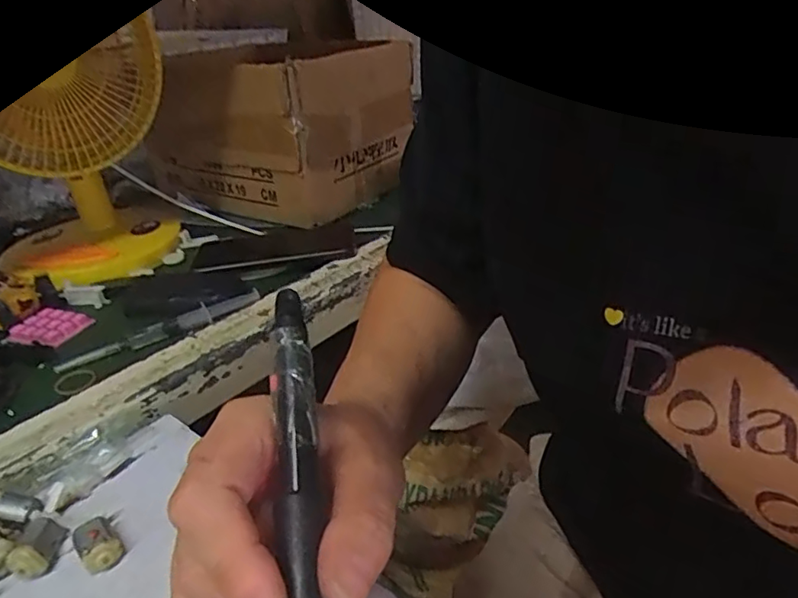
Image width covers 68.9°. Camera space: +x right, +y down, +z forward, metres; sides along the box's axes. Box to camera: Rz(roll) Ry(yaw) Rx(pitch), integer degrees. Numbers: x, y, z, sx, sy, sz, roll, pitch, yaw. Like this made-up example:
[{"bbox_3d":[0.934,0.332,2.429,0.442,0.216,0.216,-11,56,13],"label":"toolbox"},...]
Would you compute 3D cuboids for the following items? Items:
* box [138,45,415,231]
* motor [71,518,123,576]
[{"bbox_3d":[-0.153,-0.226,0.759,0.261,0.171,0.252,19,36,37],"label":"box"},{"bbox_3d":[-0.165,0.133,0.316,0.019,0.016,0.028,-27,35,-35],"label":"motor"}]

